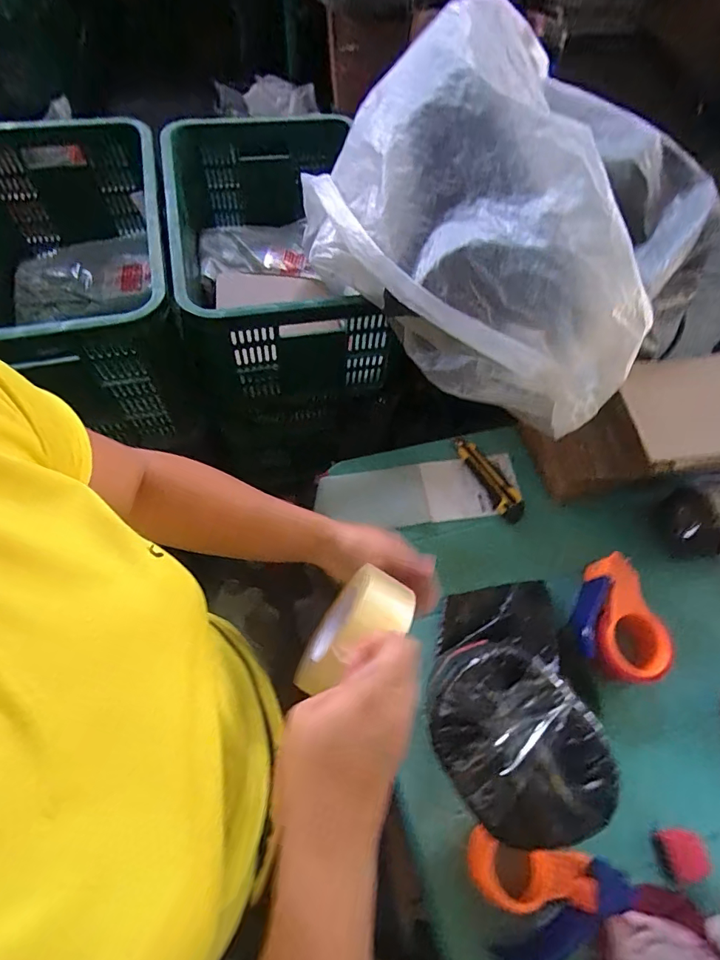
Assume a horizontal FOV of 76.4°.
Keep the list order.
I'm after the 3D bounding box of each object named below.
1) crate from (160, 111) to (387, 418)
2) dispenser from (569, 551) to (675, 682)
[{"bbox_3d":[-0.166,-0.415,0.892,0.340,0.274,0.574,-6,62,-8],"label":"crate"},{"bbox_3d":[0.355,0.190,0.620,0.124,0.059,0.149,27,63,10],"label":"dispenser"}]

